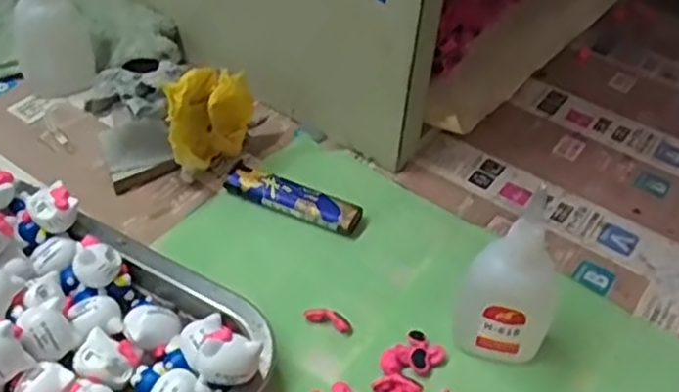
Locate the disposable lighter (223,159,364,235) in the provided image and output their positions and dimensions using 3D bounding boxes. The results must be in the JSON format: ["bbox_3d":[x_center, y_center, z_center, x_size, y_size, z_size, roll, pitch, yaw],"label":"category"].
[{"bbox_3d":[-0.027,0.001,0.413,0.079,0.009,0.020,20,46,16],"label":"disposable lighter"}]

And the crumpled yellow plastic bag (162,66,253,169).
[{"bbox_3d":[-0.075,-0.038,0.411,0.022,0.064,0.053,32,50,26],"label":"crumpled yellow plastic bag"}]

